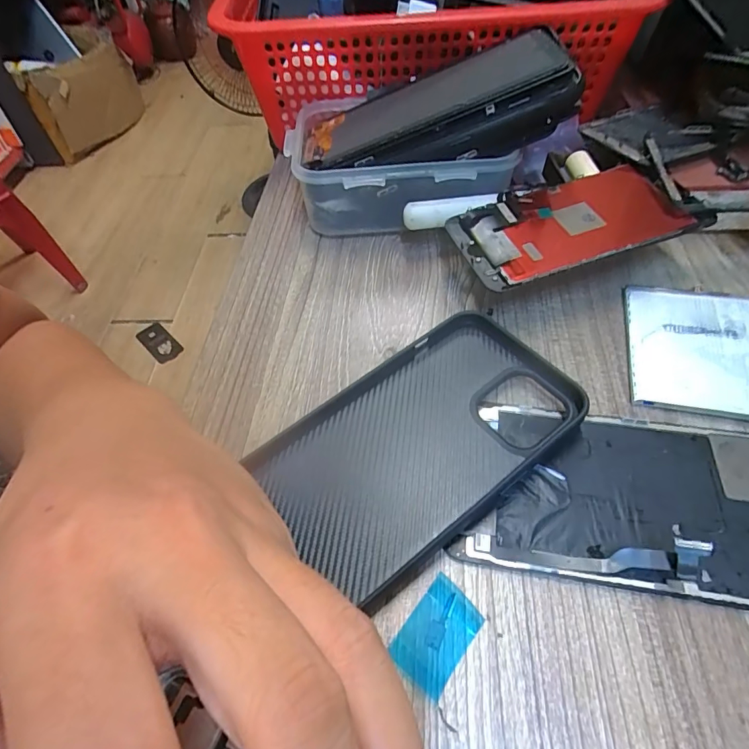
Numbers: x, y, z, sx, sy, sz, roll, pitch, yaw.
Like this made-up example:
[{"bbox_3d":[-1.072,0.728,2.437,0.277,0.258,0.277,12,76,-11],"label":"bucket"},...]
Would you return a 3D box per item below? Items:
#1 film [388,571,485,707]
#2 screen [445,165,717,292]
[{"bbox_3d":[0.023,0.095,0.163,0.022,0.004,0.035,33,63,25],"label":"film"},{"bbox_3d":[0.106,-0.083,0.241,0.121,0.006,0.061,-18,58,-6],"label":"screen"}]

